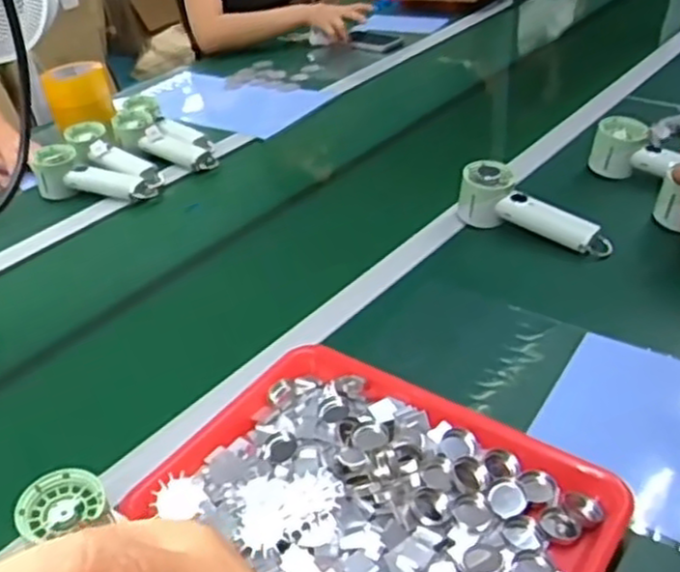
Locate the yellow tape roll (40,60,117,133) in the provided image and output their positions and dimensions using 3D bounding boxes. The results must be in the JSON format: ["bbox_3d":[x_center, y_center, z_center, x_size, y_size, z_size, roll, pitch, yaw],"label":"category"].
[{"bbox_3d":[-0.491,-0.362,1.339,0.118,0.086,0.133,-18,38,-16],"label":"yellow tape roll"}]

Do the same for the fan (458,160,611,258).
[{"bbox_3d":[0.227,-0.089,0.849,0.068,0.059,0.186,-30,43,-29],"label":"fan"}]

